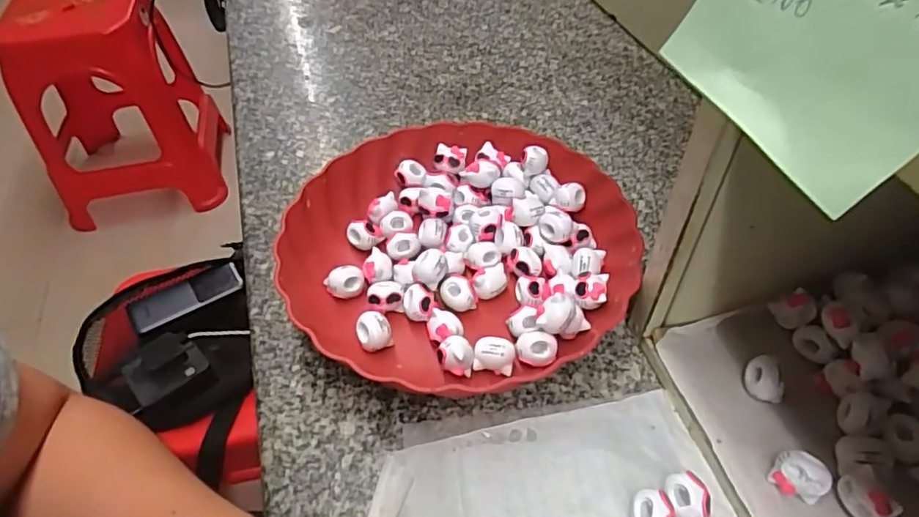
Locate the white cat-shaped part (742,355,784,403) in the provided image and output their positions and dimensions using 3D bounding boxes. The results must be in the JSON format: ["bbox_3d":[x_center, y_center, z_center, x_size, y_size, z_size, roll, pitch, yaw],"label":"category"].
[{"bbox_3d":[0.175,0.070,0.336,0.019,0.016,0.023,1,49,5],"label":"white cat-shaped part"}]

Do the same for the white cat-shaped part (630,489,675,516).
[{"bbox_3d":[0.100,0.135,0.302,0.022,0.018,0.023,-2,49,2],"label":"white cat-shaped part"}]

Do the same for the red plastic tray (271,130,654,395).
[{"bbox_3d":[-0.003,-0.007,0.417,0.244,0.048,0.222,-3,49,1],"label":"red plastic tray"}]

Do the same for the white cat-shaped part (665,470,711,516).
[{"bbox_3d":[0.120,0.129,0.306,0.019,0.019,0.024,-9,49,-4],"label":"white cat-shaped part"}]

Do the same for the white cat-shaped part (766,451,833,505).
[{"bbox_3d":[0.175,0.111,0.296,0.025,0.021,0.015,20,53,20],"label":"white cat-shaped part"}]

